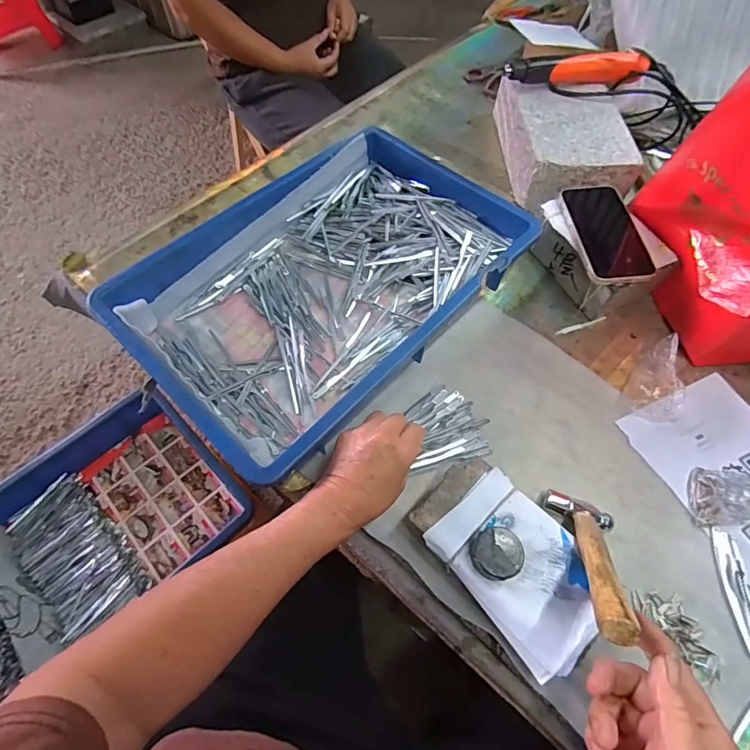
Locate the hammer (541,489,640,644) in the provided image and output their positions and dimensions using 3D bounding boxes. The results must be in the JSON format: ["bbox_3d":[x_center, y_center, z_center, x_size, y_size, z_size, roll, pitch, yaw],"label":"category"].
[{"bbox_3d":[0.172,0.142,0.337,0.055,0.153,0.016,21,107,10],"label":"hammer"}]

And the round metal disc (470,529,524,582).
[{"bbox_3d":[0.098,0.144,0.348,0.039,0.018,0.037,1,61,-1],"label":"round metal disc"}]

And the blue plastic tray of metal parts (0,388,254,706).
[{"bbox_3d":[-0.426,0.249,0.613,0.280,0.111,0.420,39,67,18],"label":"blue plastic tray of metal parts"}]

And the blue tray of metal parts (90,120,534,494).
[{"bbox_3d":[-0.050,-0.110,0.510,0.284,0.074,0.432,40,68,18],"label":"blue tray of metal parts"}]

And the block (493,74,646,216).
[{"bbox_3d":[0.273,-0.351,0.640,0.142,0.073,0.233,-2,61,-2],"label":"block"}]

